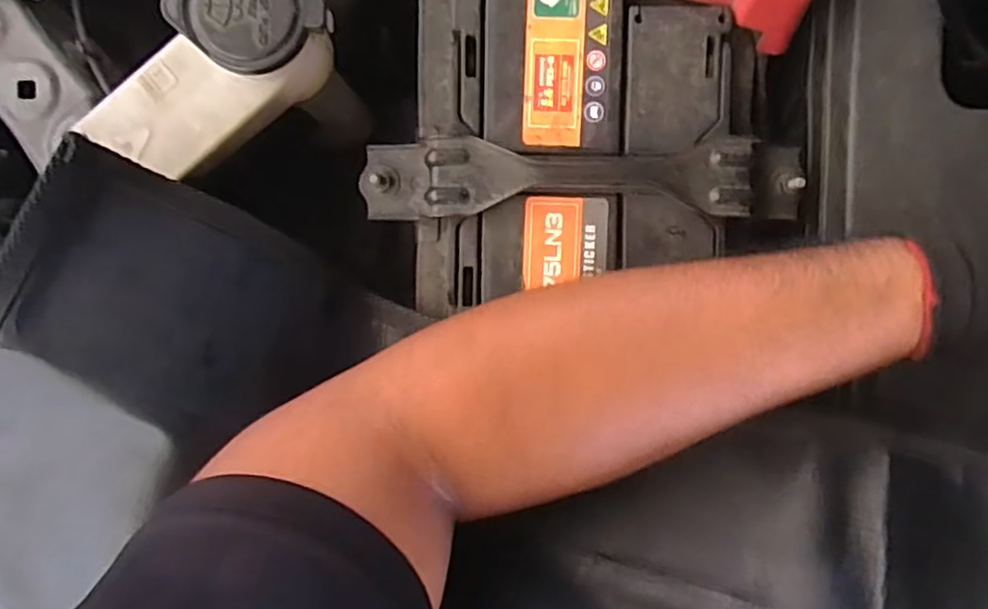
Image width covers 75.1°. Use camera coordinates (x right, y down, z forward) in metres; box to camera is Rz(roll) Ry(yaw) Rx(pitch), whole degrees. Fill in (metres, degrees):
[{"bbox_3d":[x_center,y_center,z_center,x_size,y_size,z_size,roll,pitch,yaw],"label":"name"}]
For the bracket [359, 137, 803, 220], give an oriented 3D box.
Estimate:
[{"bbox_3d":[0.044,-0.062,0.324,0.222,0.034,0.038,1,94,1],"label":"bracket"}]

